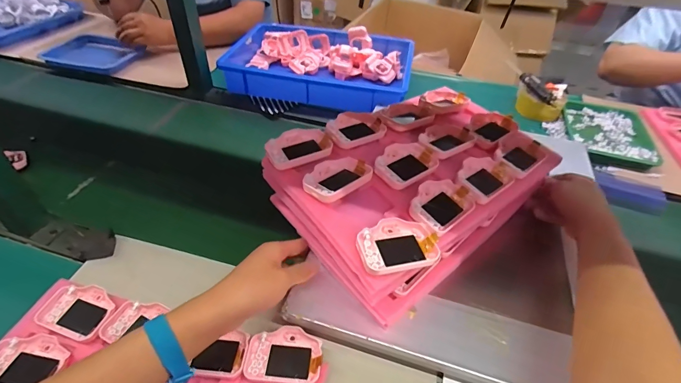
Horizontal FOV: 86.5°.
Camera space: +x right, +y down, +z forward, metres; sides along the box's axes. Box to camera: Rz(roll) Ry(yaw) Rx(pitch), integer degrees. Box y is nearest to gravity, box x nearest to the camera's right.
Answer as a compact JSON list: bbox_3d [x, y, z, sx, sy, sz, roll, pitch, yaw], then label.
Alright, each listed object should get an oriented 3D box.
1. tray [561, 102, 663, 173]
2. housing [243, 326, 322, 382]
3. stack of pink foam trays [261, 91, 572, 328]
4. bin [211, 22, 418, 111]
[{"bbox_3d":[0.587,-0.135,0.802,0.168,0.025,0.228,15,44,11],"label":"tray"},{"bbox_3d":[-0.064,0.190,0.419,0.083,0.019,0.058,3,45,0],"label":"housing"},{"bbox_3d":[0.102,-0.025,0.515,0.354,0.098,0.246,-29,53,-27],"label":"stack of pink foam trays"},{"bbox_3d":[-0.046,-0.321,0.913,0.432,0.074,0.296,11,44,7],"label":"bin"}]

